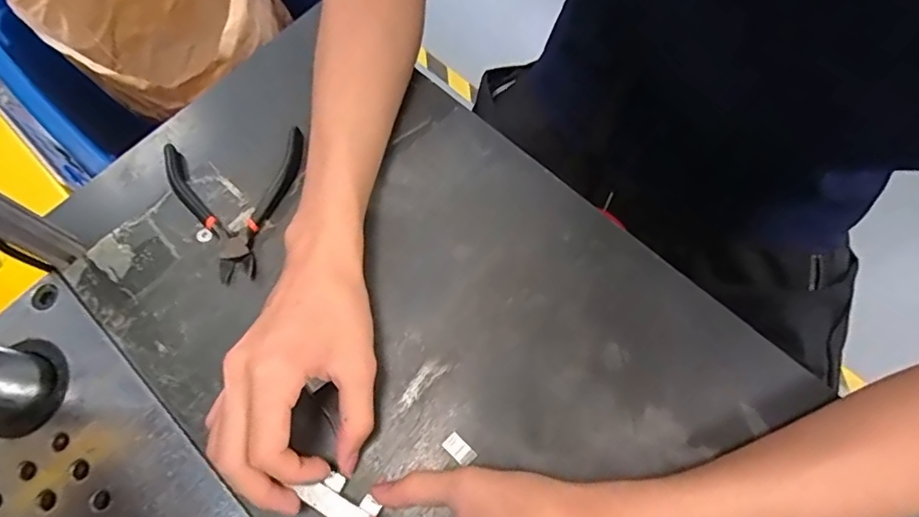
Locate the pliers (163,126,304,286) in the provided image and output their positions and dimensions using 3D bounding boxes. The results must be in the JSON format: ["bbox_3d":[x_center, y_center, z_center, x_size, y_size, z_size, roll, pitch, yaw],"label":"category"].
[{"bbox_3d":[-0.165,-0.038,0.399,0.104,0.011,0.113,-8,69,0],"label":"pliers"}]

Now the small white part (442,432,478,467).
[{"bbox_3d":[0.000,0.117,0.336,0.020,0.006,0.012,40,76,16],"label":"small white part"}]

